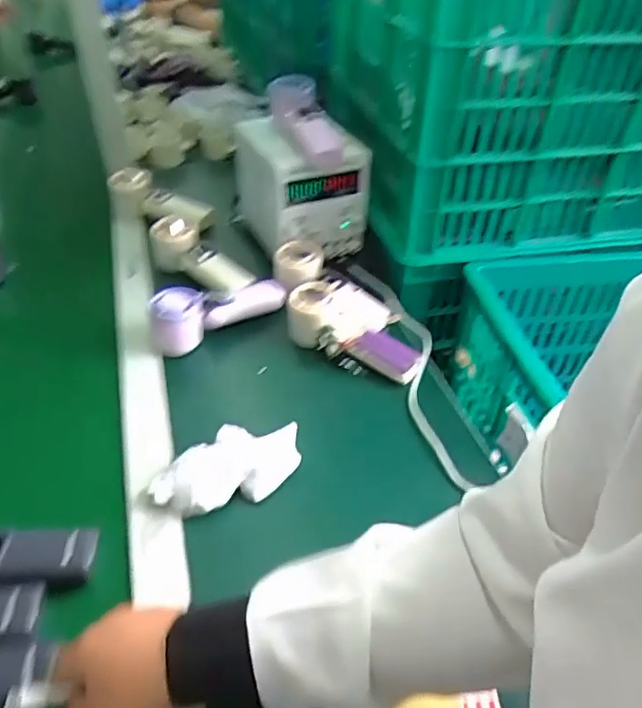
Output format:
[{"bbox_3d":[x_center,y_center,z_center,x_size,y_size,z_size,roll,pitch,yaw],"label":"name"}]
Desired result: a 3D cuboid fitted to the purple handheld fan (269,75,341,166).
[{"bbox_3d":[-0.013,-0.297,0.725,0.067,0.047,0.159,-13,57,-18],"label":"purple handheld fan"}]

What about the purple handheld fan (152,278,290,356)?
[{"bbox_3d":[-0.119,-0.055,0.668,0.164,0.057,0.046,-20,45,-24],"label":"purple handheld fan"}]

